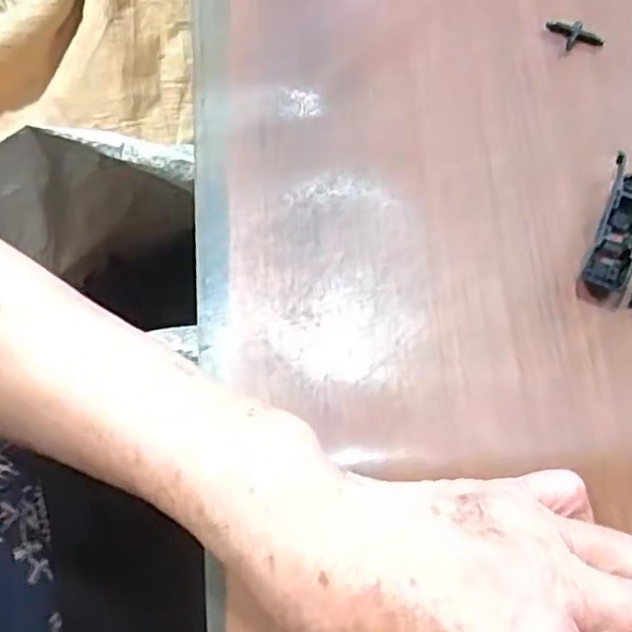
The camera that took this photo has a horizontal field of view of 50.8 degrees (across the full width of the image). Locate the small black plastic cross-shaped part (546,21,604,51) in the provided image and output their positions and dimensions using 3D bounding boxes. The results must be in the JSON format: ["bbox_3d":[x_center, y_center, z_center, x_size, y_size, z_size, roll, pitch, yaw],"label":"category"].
[{"bbox_3d":[0.129,-0.139,0.333,0.029,0.008,0.013,22,72,11],"label":"small black plastic cross-shaped part"}]

